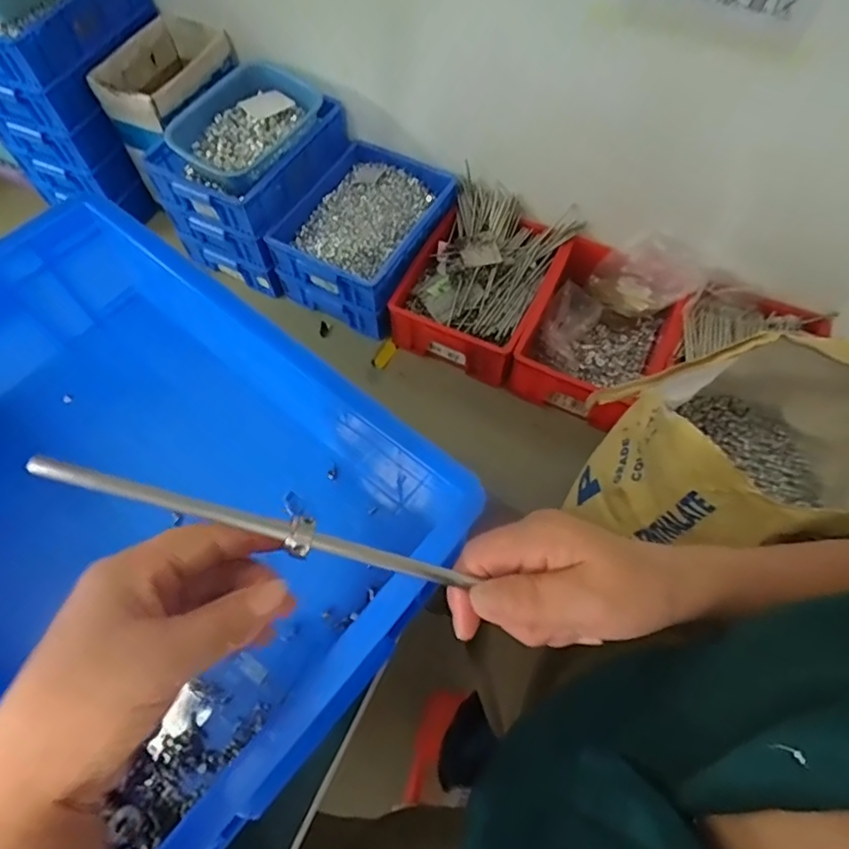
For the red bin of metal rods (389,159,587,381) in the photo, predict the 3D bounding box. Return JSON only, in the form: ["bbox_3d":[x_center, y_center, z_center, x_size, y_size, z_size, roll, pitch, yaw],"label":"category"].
[{"bbox_3d":[0.150,-0.378,1.451,0.340,0.151,0.512,22,64,11],"label":"red bin of metal rods"}]

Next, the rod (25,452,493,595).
[{"bbox_3d":[-0.073,0.048,0.266,0.201,0.005,0.008,19,61,-13],"label":"rod"}]

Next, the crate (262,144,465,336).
[{"bbox_3d":[-0.144,-0.503,1.496,0.334,0.166,0.466,23,64,12],"label":"crate"}]

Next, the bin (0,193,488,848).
[{"bbox_3d":[-0.211,0.050,0.385,0.399,0.113,0.303,37,68,18],"label":"bin"}]

